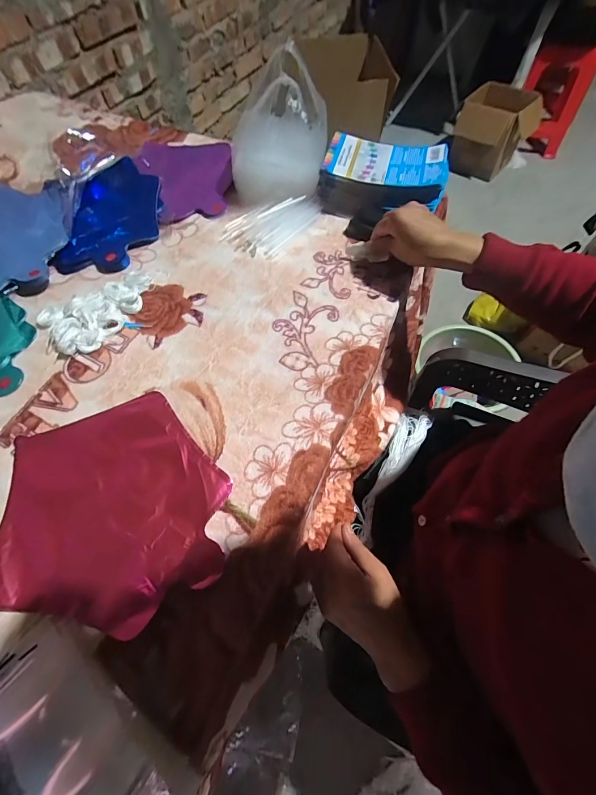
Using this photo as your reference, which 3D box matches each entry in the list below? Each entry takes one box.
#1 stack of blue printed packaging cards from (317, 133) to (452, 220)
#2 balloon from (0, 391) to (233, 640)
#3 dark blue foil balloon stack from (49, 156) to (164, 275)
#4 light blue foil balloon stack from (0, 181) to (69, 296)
[{"bbox_3d":[0.139,-0.356,0.555,0.198,0.065,0.130,10,62,8],"label":"stack of blue printed packaging cards"},{"bbox_3d":[-0.192,0.102,0.351,0.228,0.010,0.223,-3,61,1],"label":"balloon"},{"bbox_3d":[-0.313,-0.314,0.572,0.154,0.024,0.255,-6,61,-1],"label":"dark blue foil balloon stack"},{"bbox_3d":[-0.484,-0.272,0.553,0.270,0.026,0.235,11,62,8],"label":"light blue foil balloon stack"}]

